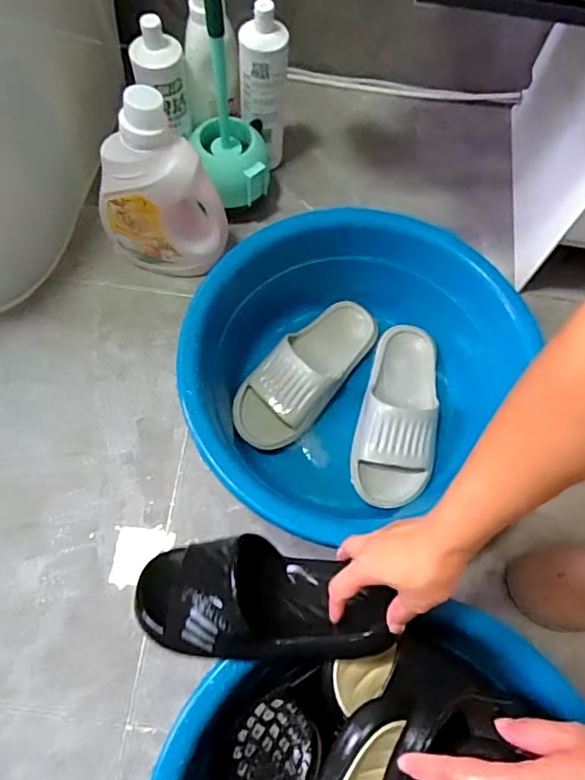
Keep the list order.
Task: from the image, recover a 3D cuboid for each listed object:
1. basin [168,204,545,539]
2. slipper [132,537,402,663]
[{"bbox_3d":[0.070,-0.024,0.751,0.378,0.176,0.440,42,71,15],"label":"basin"},{"bbox_3d":[-0.043,0.206,0.535,0.265,0.064,0.107,1,65,18],"label":"slipper"}]

